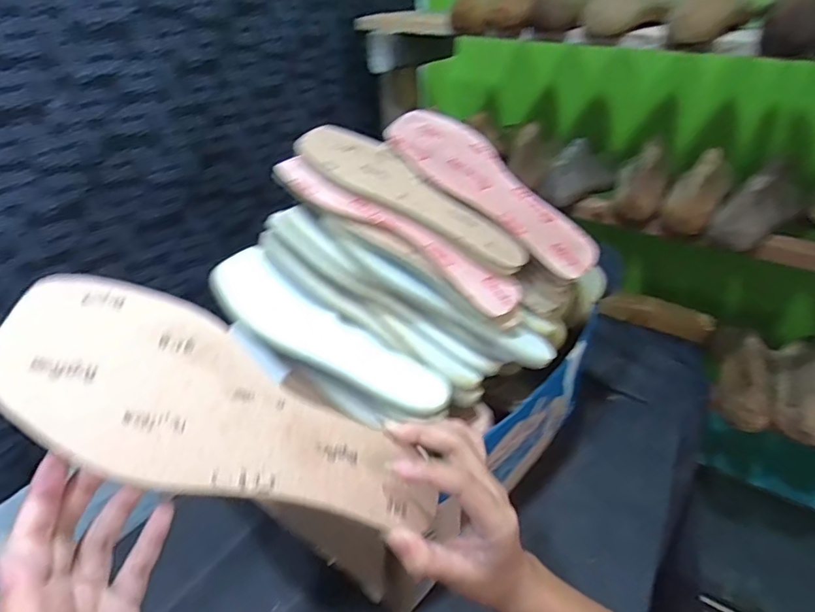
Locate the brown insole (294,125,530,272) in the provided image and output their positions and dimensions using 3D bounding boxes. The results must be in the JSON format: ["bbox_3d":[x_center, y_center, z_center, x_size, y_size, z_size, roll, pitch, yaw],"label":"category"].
[{"bbox_3d":[0.005,-0.103,0.475,0.232,0.018,0.086,34,42,11],"label":"brown insole"}]

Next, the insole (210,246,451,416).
[{"bbox_3d":[-0.073,0.023,0.440,0.234,0.025,0.063,30,42,17],"label":"insole"}]

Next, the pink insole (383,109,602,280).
[{"bbox_3d":[0.079,-0.116,0.504,0.242,0.029,0.085,43,47,13],"label":"pink insole"}]

